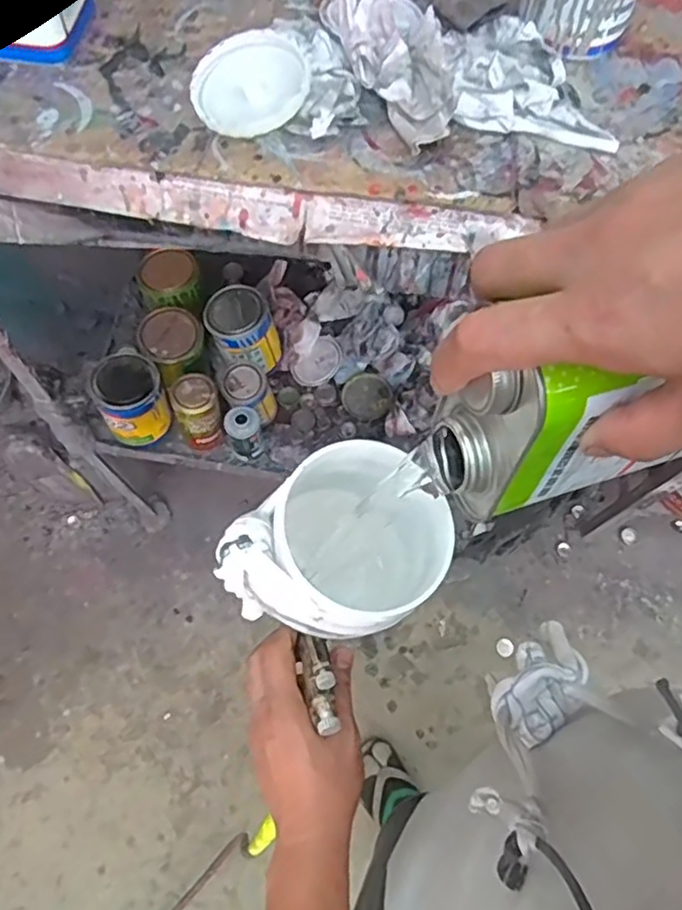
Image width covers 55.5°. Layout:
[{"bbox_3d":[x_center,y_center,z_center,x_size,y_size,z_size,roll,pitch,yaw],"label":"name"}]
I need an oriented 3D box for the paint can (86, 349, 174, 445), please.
[{"bbox_3d":[-0.337,-0.094,1.049,0.100,0.128,0.104,1,66,-1],"label":"paint can"}]

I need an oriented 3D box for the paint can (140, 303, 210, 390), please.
[{"bbox_3d":[-0.269,-0.169,1.076,0.104,0.111,0.114,-35,71,-16],"label":"paint can"}]

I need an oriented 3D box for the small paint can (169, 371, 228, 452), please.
[{"bbox_3d":[-0.230,-0.068,1.050,0.080,0.122,0.084,-23,68,-11],"label":"small paint can"}]

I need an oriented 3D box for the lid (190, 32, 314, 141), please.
[{"bbox_3d":[-0.075,-0.305,0.537,0.095,0.015,0.090,-2,78,8],"label":"lid"}]

